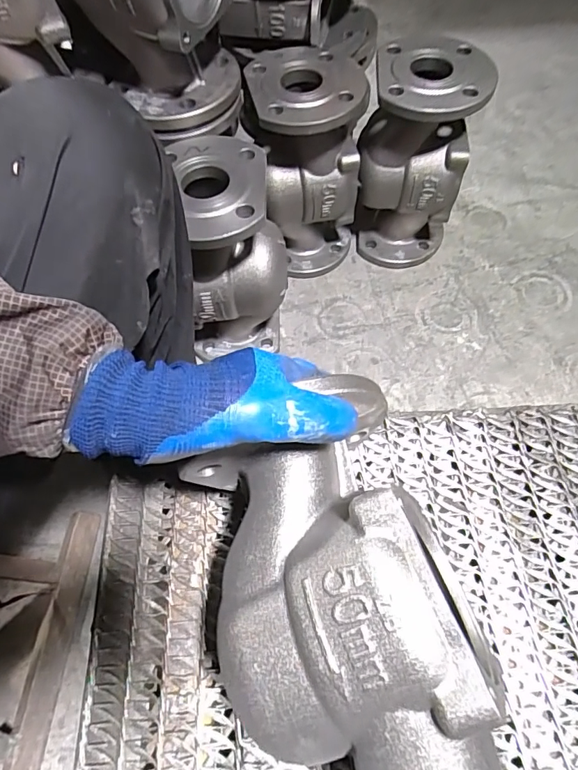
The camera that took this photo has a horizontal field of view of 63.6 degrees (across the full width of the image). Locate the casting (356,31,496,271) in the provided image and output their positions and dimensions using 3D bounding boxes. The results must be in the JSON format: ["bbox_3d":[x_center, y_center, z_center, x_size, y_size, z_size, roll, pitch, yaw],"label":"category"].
[{"bbox_3d":[0.179,-0.306,0.678,0.136,0.292,0.139,14,65,11],"label":"casting"}]

